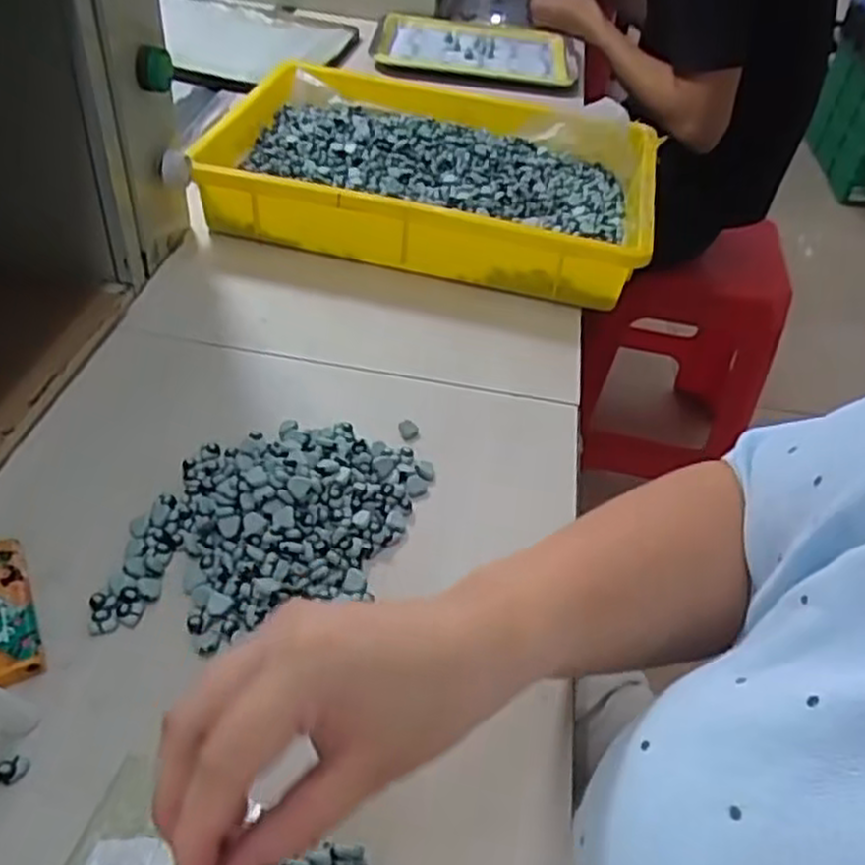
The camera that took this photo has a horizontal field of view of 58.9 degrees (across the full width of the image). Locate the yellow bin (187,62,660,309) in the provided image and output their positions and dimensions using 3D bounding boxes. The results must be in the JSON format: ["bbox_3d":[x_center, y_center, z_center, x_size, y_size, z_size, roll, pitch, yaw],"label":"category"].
[{"bbox_3d":[-0.001,-0.231,0.682,0.376,0.069,0.253,15,44,3],"label":"yellow bin"}]

